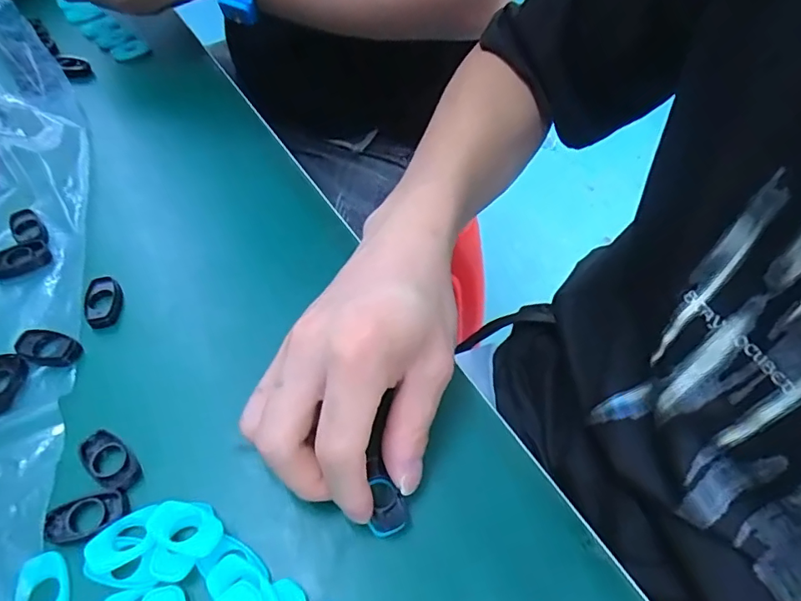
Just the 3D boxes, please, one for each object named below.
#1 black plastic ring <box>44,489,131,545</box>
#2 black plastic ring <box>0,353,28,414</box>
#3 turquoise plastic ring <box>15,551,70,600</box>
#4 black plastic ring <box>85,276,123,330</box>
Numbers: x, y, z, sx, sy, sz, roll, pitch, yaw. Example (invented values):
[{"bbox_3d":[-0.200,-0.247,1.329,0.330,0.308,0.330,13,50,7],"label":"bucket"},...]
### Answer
[{"bbox_3d":[-0.138,0.094,0.225,0.033,0.004,0.017,-16,55,-13],"label":"black plastic ring"},{"bbox_3d":[-0.207,0.043,0.264,0.019,0.007,0.034,0,53,-1],"label":"black plastic ring"},{"bbox_3d":[-0.145,0.120,0.208,0.018,0.006,0.031,-12,55,-10],"label":"turquoise plastic ring"},{"bbox_3d":[-0.171,0.000,0.296,0.017,0.008,0.033,-14,55,-11],"label":"black plastic ring"}]

